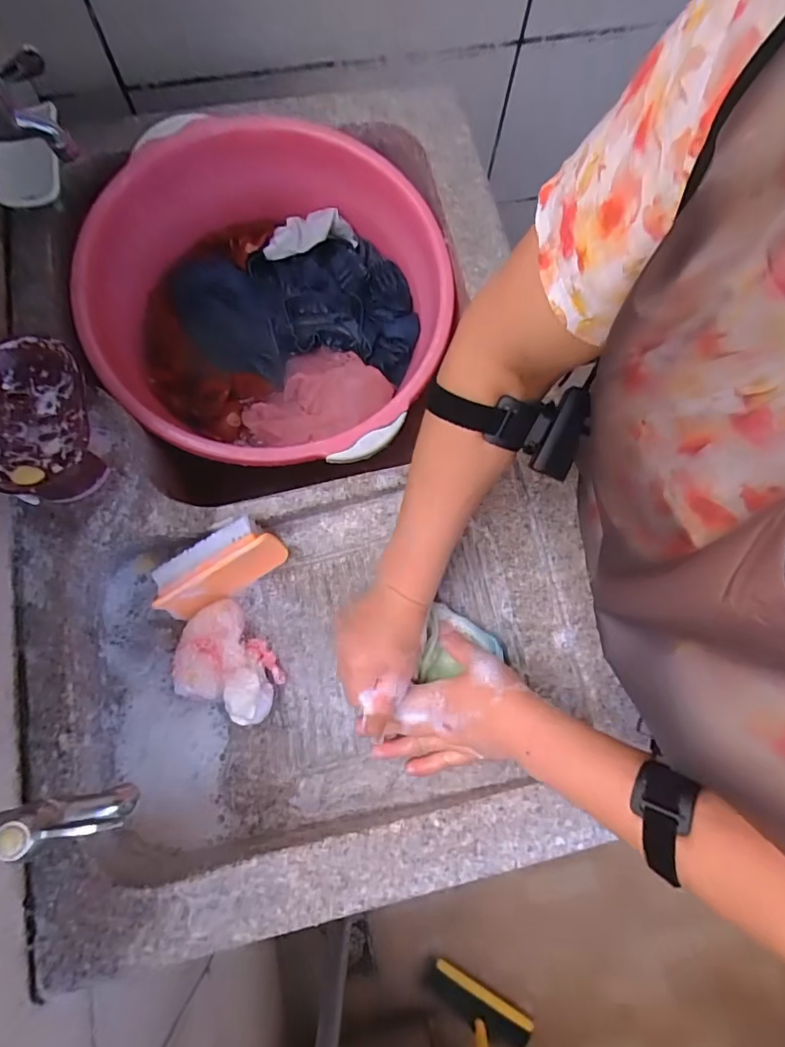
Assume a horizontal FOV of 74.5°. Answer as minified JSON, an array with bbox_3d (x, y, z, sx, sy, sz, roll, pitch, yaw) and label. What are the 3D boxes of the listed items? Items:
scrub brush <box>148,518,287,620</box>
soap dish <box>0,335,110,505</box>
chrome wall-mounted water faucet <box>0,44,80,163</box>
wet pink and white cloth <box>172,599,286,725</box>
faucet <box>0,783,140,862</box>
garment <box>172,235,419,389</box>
[{"bbox_3d":[-0.183,0.045,0.541,0.131,0.071,0.050,-31,77,-10],"label":"scrub brush"},{"bbox_3d":[-0.333,-0.094,0.492,0.098,0.064,0.148,-18,75,-7],"label":"soap dish"},{"bbox_3d":[-0.365,-0.369,0.478,0.150,0.085,0.045,-14,75,7],"label":"chrome wall-mounted water faucet"},{"bbox_3d":[-0.164,0.135,0.525,0.112,0.057,0.098,19,74,4],"label":"wet pink and white cloth"},{"bbox_3d":[-0.234,0.181,0.318,0.148,0.068,0.042,-12,75,-5],"label":"faucet"},{"bbox_3d":[-0.127,-0.296,0.700,0.303,0.054,0.210,-9,75,-4],"label":"garment"}]

